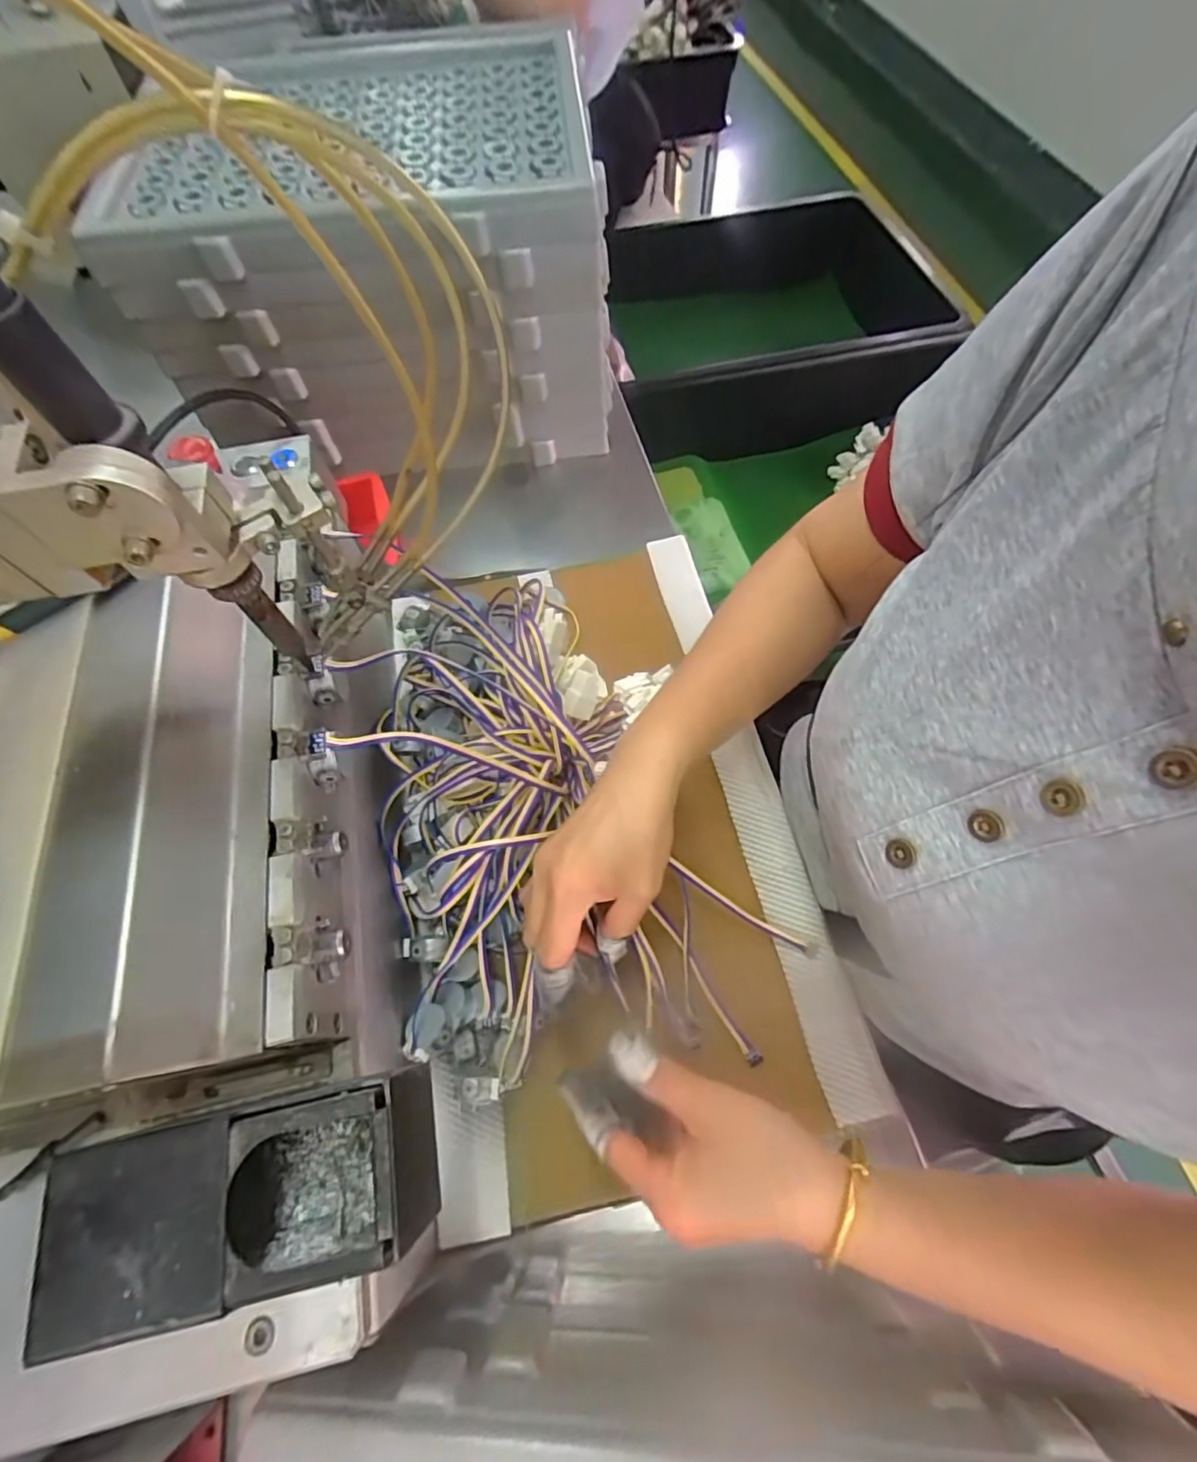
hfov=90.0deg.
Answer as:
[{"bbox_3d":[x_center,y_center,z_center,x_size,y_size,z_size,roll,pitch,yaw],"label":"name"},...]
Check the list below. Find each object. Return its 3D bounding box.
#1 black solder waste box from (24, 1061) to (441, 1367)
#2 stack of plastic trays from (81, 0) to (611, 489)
[{"bbox_3d":[-0.120,0.165,0.218,0.113,0.064,0.063,-12,65,-4],"label":"black solder waste box"},{"bbox_3d":[-0.197,-0.448,0.586,0.386,0.222,0.287,-6,65,-1],"label":"stack of plastic trays"}]

